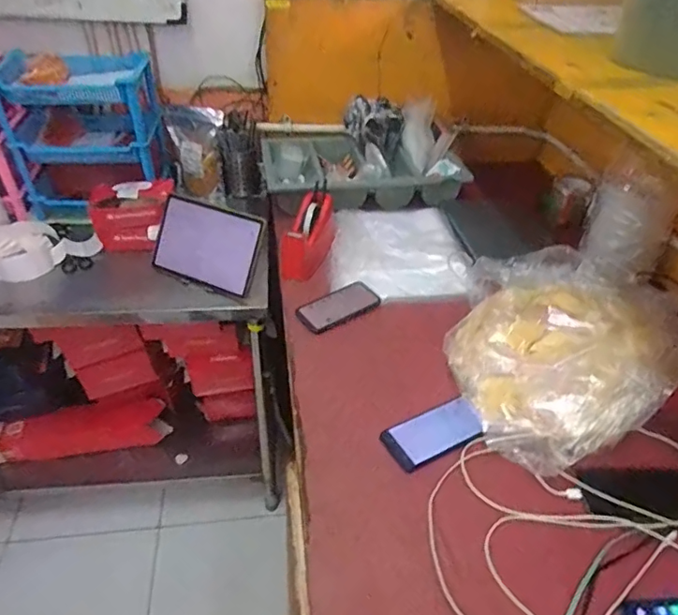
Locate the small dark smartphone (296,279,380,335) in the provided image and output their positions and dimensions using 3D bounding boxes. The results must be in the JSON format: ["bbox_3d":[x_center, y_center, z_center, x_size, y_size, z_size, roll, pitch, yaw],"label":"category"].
[{"bbox_3d":[-0.002,-0.003,1.016,0.163,0.013,0.076,-25,46,-30],"label":"small dark smartphone"}]

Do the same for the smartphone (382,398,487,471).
[{"bbox_3d":[0.138,0.184,0.780,0.142,0.008,0.076,-22,47,-12],"label":"smartphone"}]

